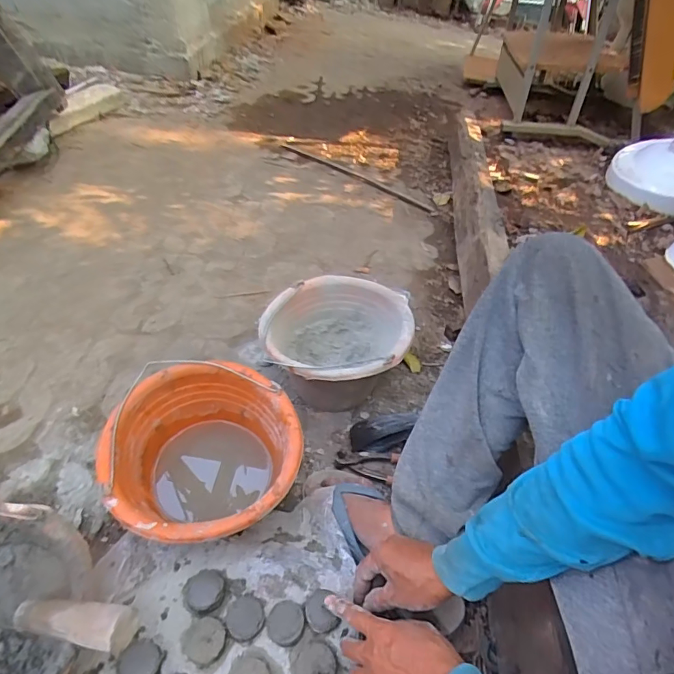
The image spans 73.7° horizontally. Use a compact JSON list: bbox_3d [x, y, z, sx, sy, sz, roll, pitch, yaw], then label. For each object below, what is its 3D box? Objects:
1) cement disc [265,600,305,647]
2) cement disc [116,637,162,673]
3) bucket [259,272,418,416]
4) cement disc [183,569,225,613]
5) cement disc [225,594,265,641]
[{"bbox_3d":[-0.059,0.332,0.524,0.045,0.010,0.046,0,40,20],"label":"cement disc"},{"bbox_3d":[-0.211,0.351,0.483,0.039,0.026,0.045,23,46,15],"label":"cement disc"},{"bbox_3d":[-0.005,0.030,0.822,0.243,0.171,0.239,2,45,-2],"label":"bucket"},{"bbox_3d":[-0.159,0.302,0.538,0.045,0.024,0.049,4,44,-4],"label":"cement disc"},{"bbox_3d":[-0.106,0.325,0.522,0.043,0.016,0.045,4,44,-4],"label":"cement disc"}]

